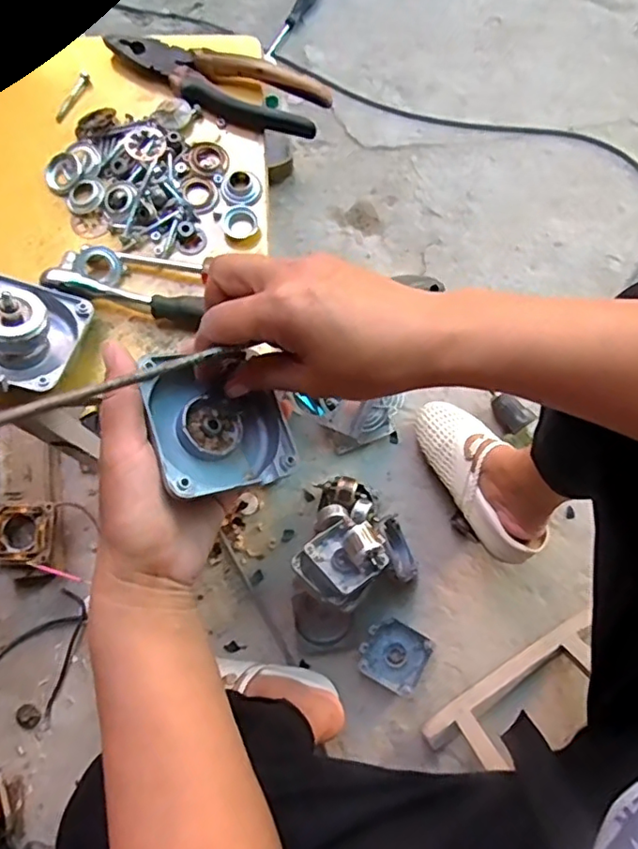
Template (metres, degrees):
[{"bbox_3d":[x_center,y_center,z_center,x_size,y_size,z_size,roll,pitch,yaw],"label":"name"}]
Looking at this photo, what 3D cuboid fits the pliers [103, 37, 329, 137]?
[{"bbox_3d":[-0.085,-0.285,0.477,0.186,0.015,0.048,20,79,3],"label":"pliers"}]

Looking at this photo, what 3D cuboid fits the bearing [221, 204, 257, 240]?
[{"bbox_3d":[-0.062,-0.157,0.450,0.027,0.006,0.028,0,78,-1],"label":"bearing"}]

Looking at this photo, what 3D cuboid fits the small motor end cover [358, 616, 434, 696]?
[{"bbox_3d":[0.103,0.316,0.791,0.090,0.031,0.082,29,80,4],"label":"small motor end cover"}]

